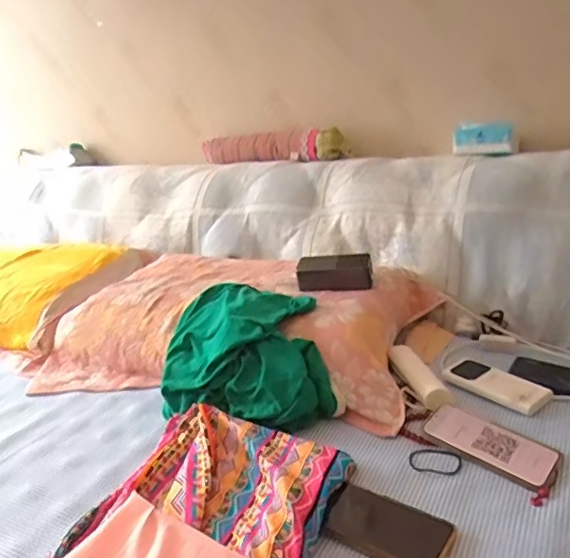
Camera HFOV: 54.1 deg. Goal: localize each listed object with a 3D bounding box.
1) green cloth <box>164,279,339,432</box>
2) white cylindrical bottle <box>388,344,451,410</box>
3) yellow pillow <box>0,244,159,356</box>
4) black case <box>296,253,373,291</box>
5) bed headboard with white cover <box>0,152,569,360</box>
[{"bbox_3d":[-0.058,0.111,0.876,0.250,0.138,0.227,-3,18,6],"label":"green cloth"},{"bbox_3d":[0.208,0.148,0.866,0.041,0.030,0.148,-9,29,-14],"label":"white cylindrical bottle"},{"bbox_3d":[-0.652,0.027,1.336,0.590,0.157,0.361,3,19,24],"label":"yellow pillow"},{"bbox_3d":[0.088,-0.012,0.990,0.129,0.057,0.037,-2,18,10],"label":"black case"},{"bbox_3d":[-0.189,-0.132,1.425,1.824,0.317,0.253,6,20,30],"label":"bed headboard with white cover"}]

